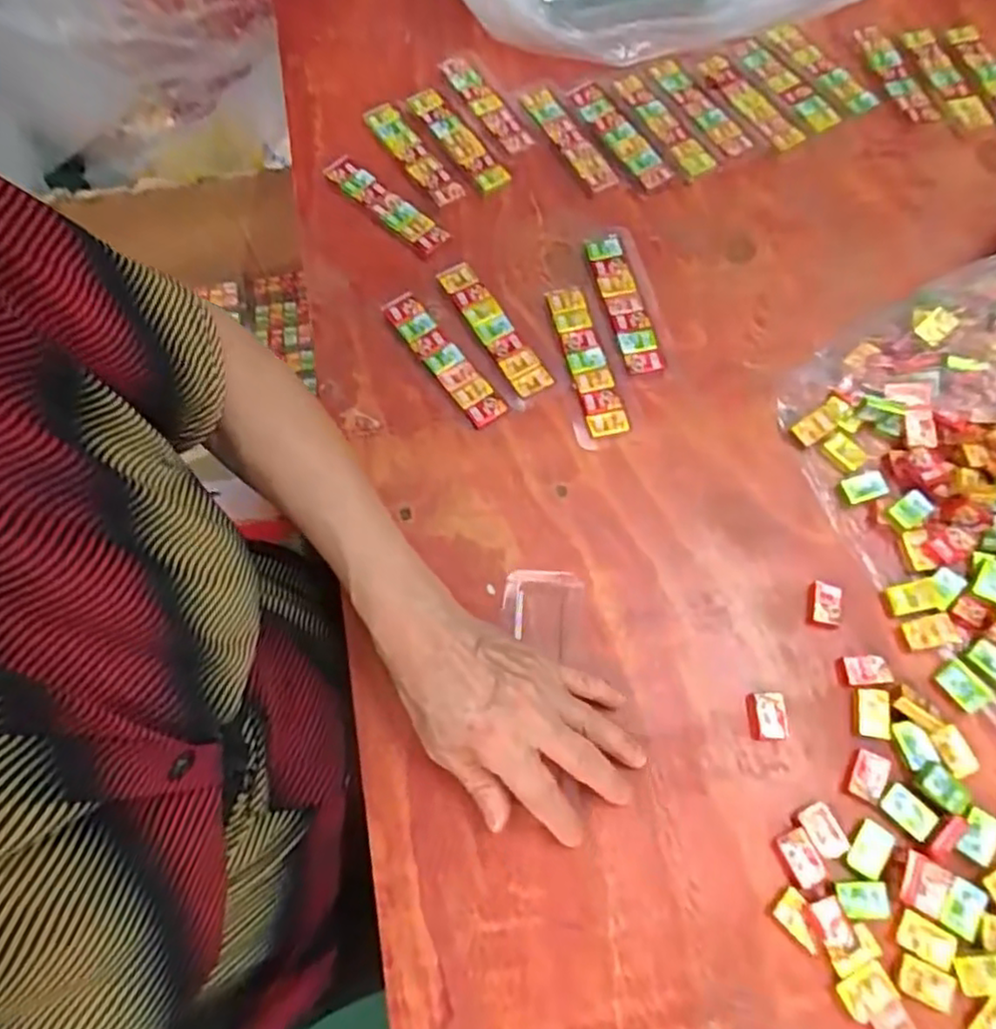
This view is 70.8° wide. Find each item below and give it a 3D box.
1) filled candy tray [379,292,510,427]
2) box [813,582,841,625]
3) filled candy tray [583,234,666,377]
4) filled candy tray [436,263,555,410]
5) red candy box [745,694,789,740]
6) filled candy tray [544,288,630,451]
[{"bbox_3d":[-0.038,-0.108,0.486,0.025,0.011,0.119,-34,69,-11],"label":"filled candy tray"},{"bbox_3d":[0.194,0.052,0.412,0.015,0.008,0.025,9,68,7],"label":"box"},{"bbox_3d":[0.093,-0.151,0.498,0.034,0.009,0.120,-12,67,-2],"label":"filled candy tray"},{"bbox_3d":[-0.002,-0.129,0.492,0.031,0.014,0.120,-26,68,-8],"label":"filled candy tray"},{"bbox_3d":[0.150,0.112,0.389,0.020,0.008,0.025,-2,67,2],"label":"red candy box"},{"bbox_3d":[0.057,-0.105,0.483,0.033,0.009,0.124,-12,67,-2],"label":"filled candy tray"}]

